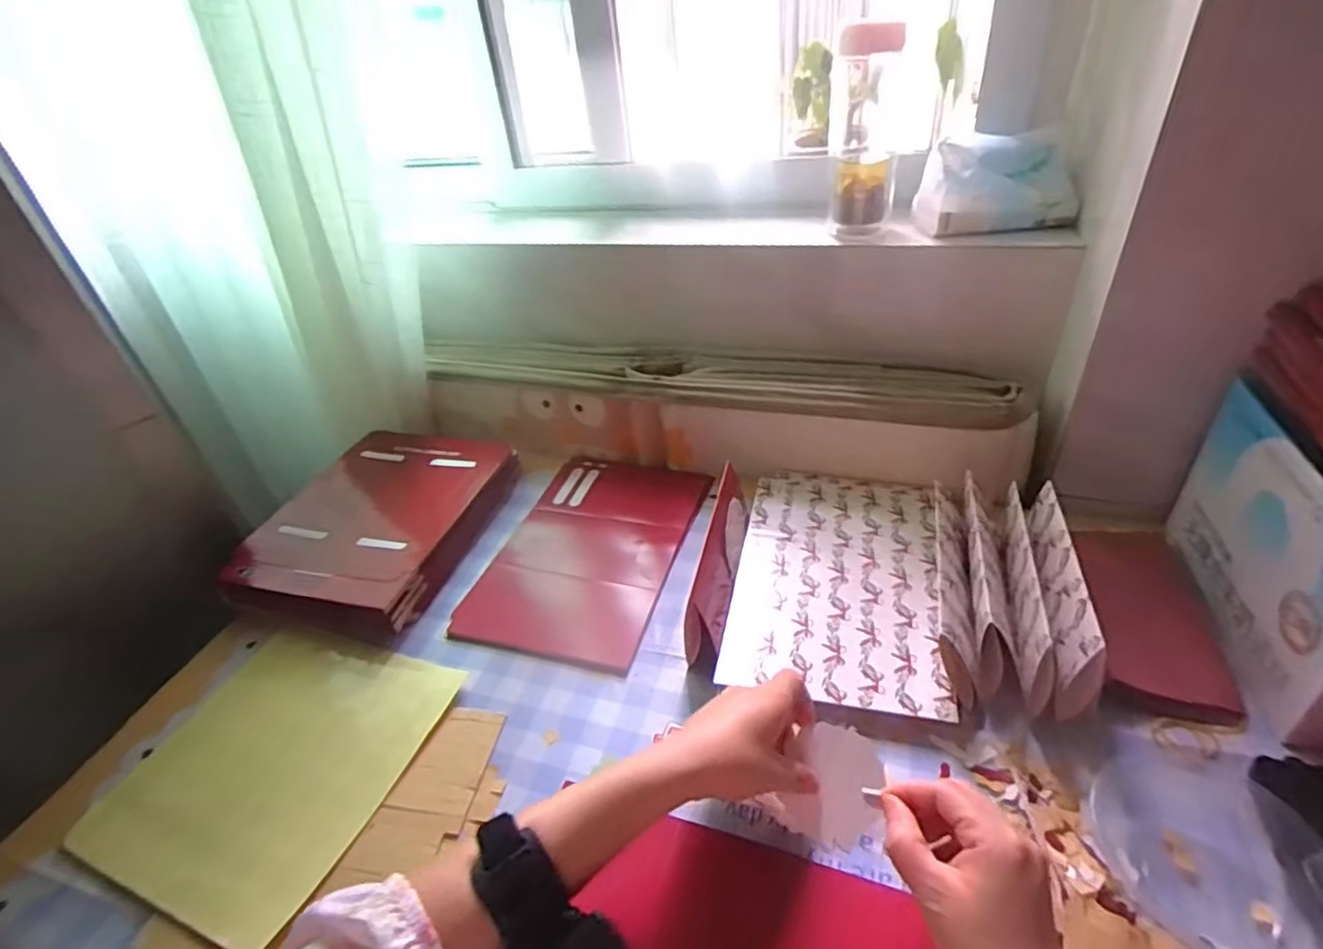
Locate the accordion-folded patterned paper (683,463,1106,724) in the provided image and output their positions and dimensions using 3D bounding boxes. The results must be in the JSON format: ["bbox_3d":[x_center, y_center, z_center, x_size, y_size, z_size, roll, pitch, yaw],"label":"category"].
[{"bbox_3d":[0.186,0.069,0.556,0.278,0.074,0.268,5,38,15],"label":"accordion-folded patterned paper"}]

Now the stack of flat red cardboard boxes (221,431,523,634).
[{"bbox_3d":[-0.306,0.053,0.702,0.221,0.062,0.253,5,38,15],"label":"stack of flat red cardboard boxes"}]

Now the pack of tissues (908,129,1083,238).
[{"bbox_3d":[0.323,-0.280,0.623,0.146,0.071,0.087,-3,37,6],"label":"pack of tissues"}]

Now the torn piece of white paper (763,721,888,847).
[{"bbox_3d":[0.112,0.204,0.427,0.057,0.004,0.072,26,81,13],"label":"torn piece of white paper"}]

